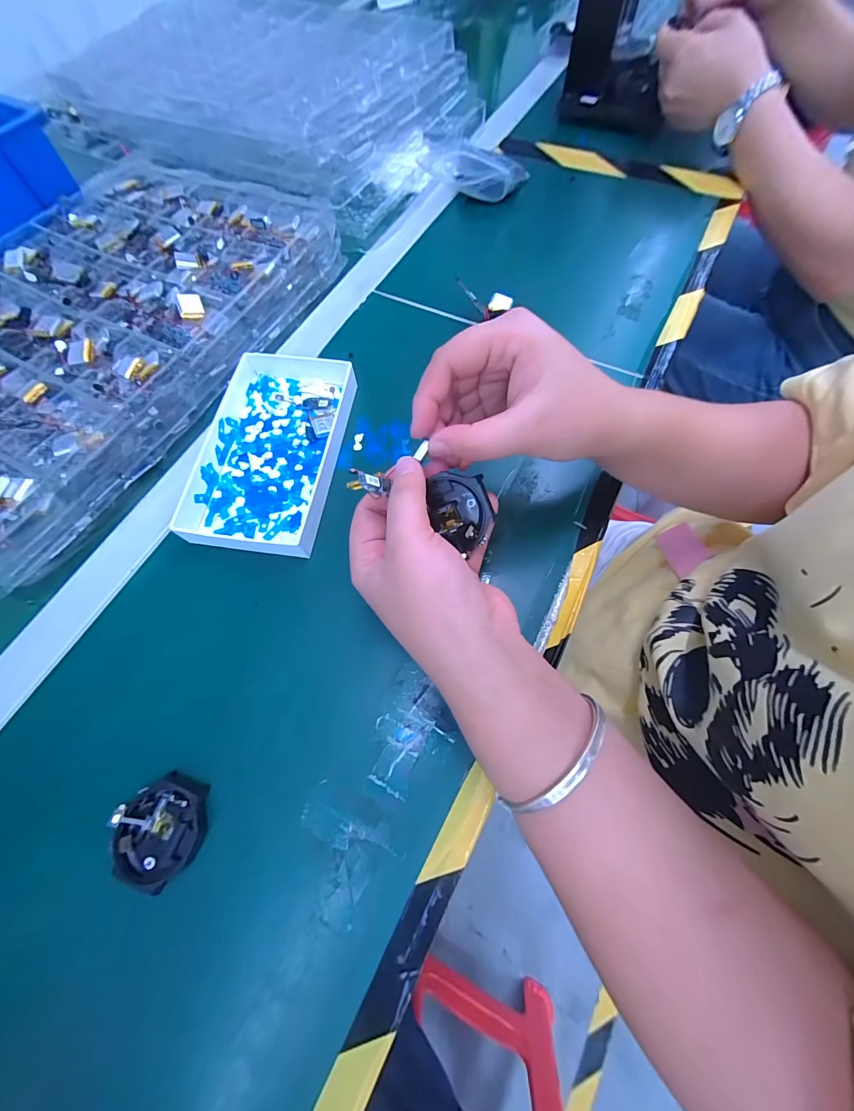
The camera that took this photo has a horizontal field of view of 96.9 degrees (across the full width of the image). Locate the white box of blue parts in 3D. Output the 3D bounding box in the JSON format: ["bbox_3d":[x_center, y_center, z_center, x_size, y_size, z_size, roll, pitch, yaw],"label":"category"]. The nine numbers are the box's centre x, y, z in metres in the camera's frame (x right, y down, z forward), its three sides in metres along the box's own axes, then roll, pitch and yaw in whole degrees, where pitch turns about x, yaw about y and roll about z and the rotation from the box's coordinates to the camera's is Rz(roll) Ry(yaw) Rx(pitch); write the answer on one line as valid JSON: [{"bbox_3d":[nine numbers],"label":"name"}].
[{"bbox_3d":[-0.129,-0.091,0.313,0.109,0.023,0.179,6,67,8],"label":"white box of blue parts"}]

